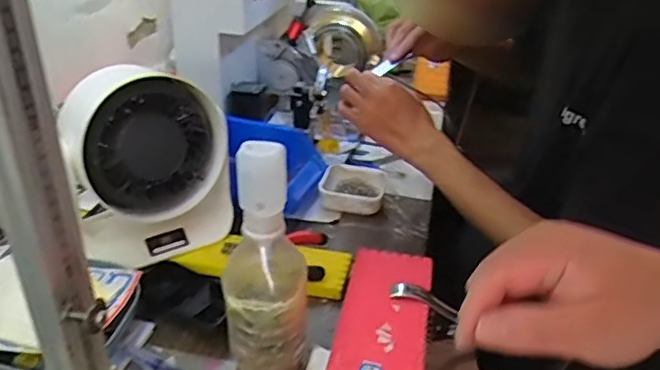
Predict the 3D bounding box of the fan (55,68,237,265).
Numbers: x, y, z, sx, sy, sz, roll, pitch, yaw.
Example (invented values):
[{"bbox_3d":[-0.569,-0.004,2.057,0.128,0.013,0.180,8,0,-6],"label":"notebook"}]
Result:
[{"bbox_3d":[-0.183,-0.010,0.614,0.167,0.213,0.102,-16,35,-30],"label":"fan"}]

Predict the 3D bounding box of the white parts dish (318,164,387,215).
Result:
[{"bbox_3d":[0.028,0.005,0.747,0.081,0.027,0.077,7,30,6],"label":"white parts dish"}]

